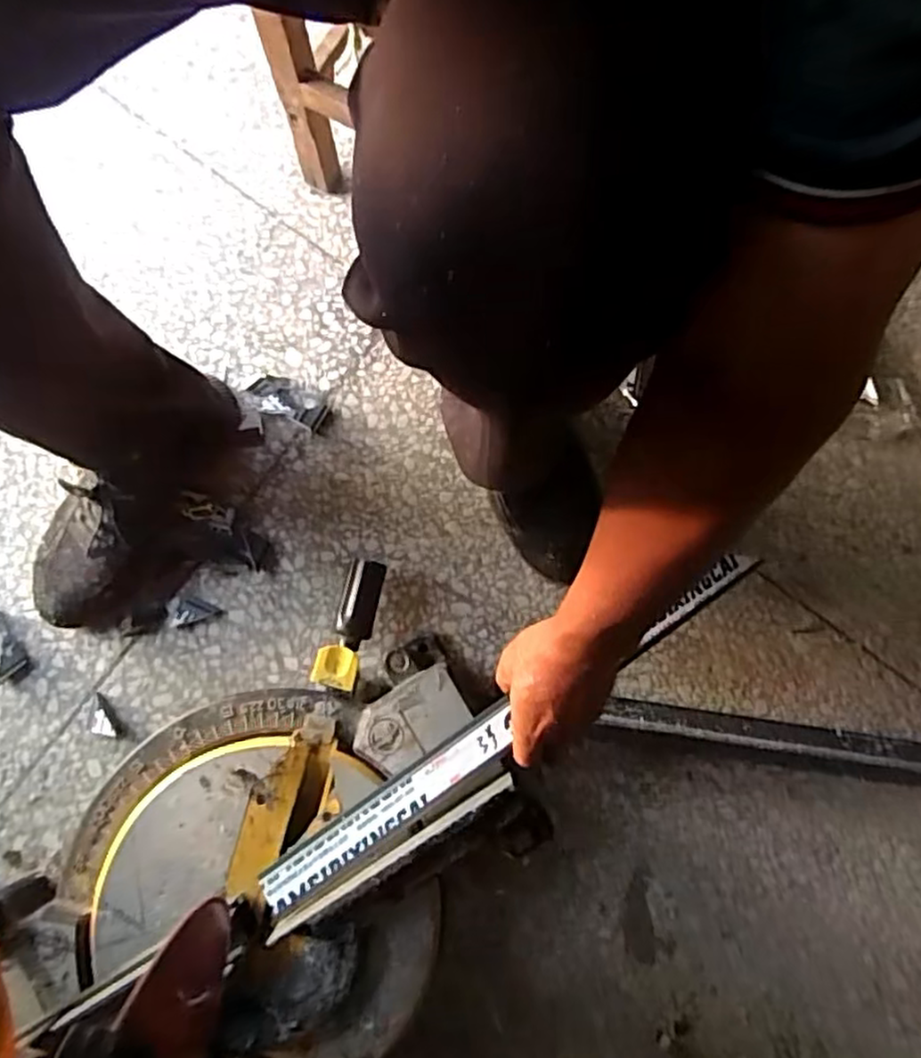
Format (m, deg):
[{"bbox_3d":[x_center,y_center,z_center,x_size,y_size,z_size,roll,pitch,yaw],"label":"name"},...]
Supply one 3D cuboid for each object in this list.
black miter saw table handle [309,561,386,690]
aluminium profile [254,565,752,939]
[{"bbox_3d":[-0.096,0.084,0.624,0.035,0.025,0.114,15,63,4],"label":"black miter saw table handle"},{"bbox_3d":[0.053,0.163,0.573,0.489,0.035,0.060,-32,79,-12],"label":"aluminium profile"}]

